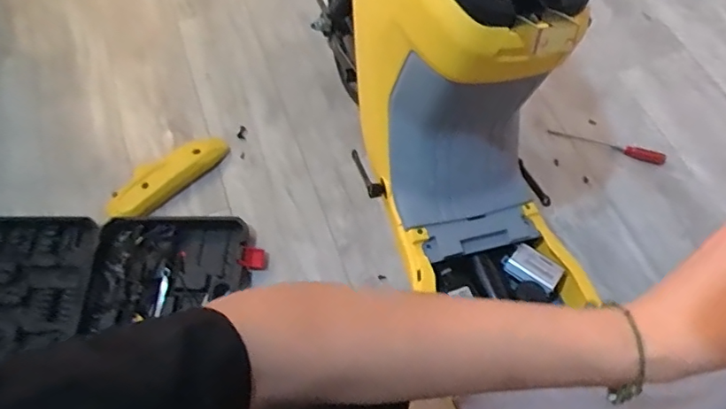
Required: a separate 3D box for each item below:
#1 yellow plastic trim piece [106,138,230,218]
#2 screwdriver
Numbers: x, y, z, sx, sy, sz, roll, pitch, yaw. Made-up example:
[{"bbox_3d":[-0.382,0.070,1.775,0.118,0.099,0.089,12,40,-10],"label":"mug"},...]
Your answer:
[{"bbox_3d":[-0.427,-0.068,1.143,0.282,0.071,0.085,-37,68,-14],"label":"yellow plastic trim piece"},{"bbox_3d":[0.541,-0.132,1.170,0.252,0.034,0.026,14,66,10],"label":"screwdriver"}]

